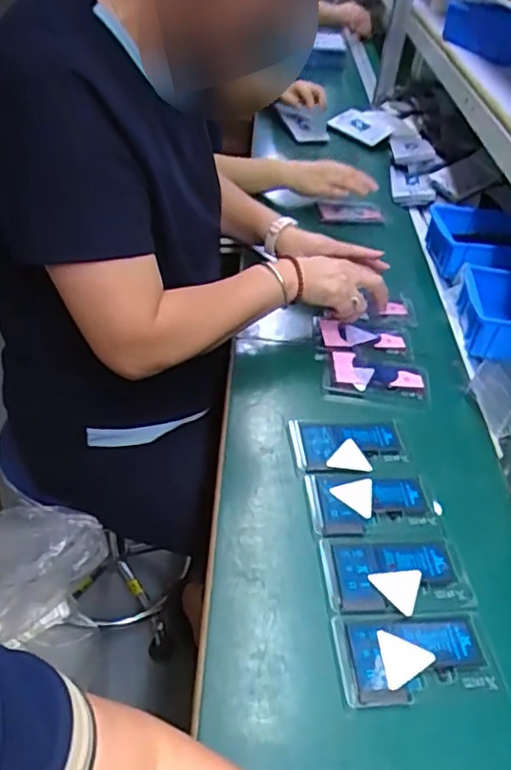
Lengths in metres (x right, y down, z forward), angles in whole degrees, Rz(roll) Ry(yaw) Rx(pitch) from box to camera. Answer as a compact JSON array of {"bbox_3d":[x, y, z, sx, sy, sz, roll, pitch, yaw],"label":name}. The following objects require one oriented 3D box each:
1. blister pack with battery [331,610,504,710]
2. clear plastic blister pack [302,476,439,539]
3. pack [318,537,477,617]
[{"bbox_3d":[0.128,0.214,0.487,0.124,0.008,0.069,1,41,-8],"label":"blister pack with battery"},{"bbox_3d":[0.110,0.114,0.595,0.116,0.010,0.069,0,41,-9],"label":"clear plastic blister pack"},{"bbox_3d":[0.122,0.163,0.536,0.124,0.008,0.072,2,41,-7],"label":"pack"}]

